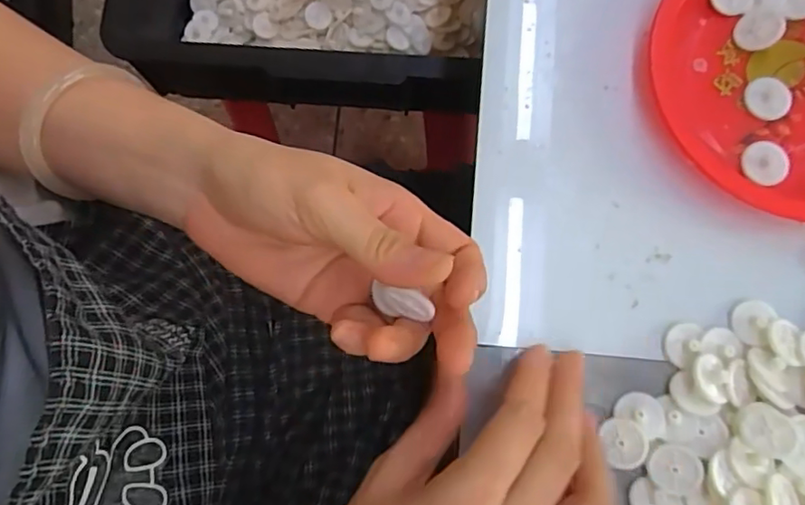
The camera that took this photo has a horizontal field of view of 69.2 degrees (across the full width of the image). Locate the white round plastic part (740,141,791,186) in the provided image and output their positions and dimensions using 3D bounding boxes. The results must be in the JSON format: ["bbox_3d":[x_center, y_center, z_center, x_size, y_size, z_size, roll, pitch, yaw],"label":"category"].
[{"bbox_3d":[0.180,-0.044,0.289,0.022,0.005,0.022,0,79,1],"label":"white round plastic part"}]

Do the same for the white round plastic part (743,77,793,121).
[{"bbox_3d":[0.185,-0.078,0.294,0.021,0.006,0.022,0,79,1],"label":"white round plastic part"}]

